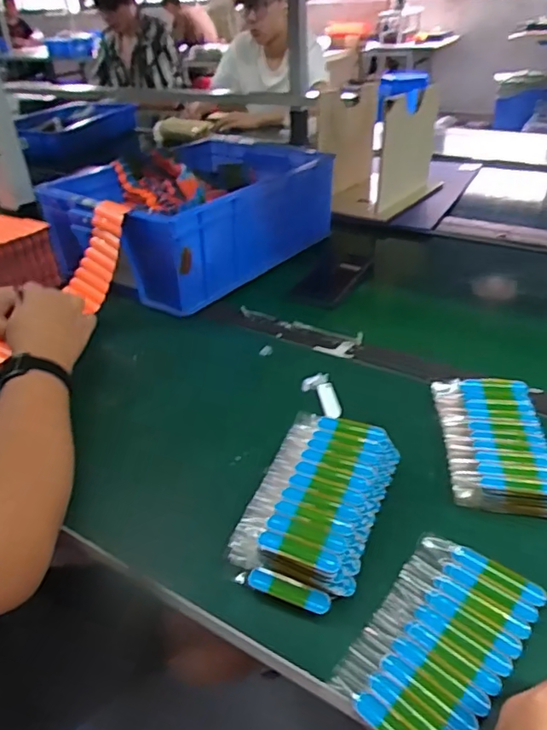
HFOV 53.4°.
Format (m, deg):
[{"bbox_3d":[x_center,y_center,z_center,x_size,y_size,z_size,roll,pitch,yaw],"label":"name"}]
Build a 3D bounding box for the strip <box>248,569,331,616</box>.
[{"bbox_3d":[0.012,0.166,0.401,0.062,0.006,0.016,13,53,20],"label":"strip"}]

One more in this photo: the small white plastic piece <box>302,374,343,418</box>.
[{"bbox_3d":[0.053,0.034,0.596,0.034,0.007,0.074,-8,34,-6],"label":"small white plastic piece"}]

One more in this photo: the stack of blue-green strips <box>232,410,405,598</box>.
[{"bbox_3d":[0.040,0.108,0.450,0.095,0.041,0.160,12,37,22],"label":"stack of blue-green strips"}]

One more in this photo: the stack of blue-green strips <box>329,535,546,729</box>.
[{"bbox_3d":[0.114,0.185,0.371,0.090,0.007,0.149,24,43,35],"label":"stack of blue-green strips"}]

